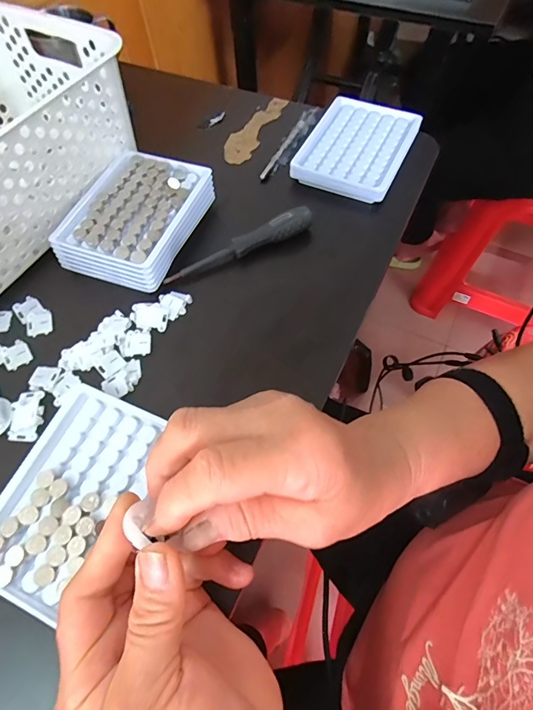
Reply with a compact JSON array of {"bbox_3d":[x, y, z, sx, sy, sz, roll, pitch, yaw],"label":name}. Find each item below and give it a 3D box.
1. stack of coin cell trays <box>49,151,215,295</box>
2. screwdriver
[{"bbox_3d":[-0.118,-0.127,0.372,0.105,0.034,0.136,20,63,9],"label":"stack of coin cell trays"},{"bbox_3d":[-0.022,-0.096,0.361,0.138,0.025,0.017,-25,65,-14],"label":"screwdriver"}]

